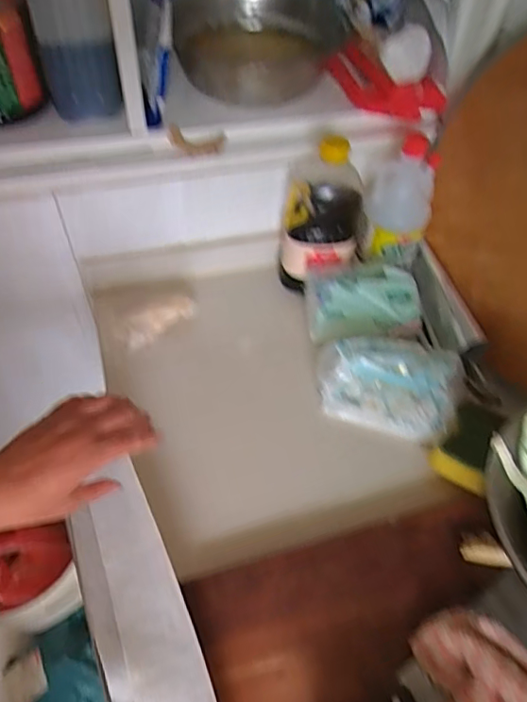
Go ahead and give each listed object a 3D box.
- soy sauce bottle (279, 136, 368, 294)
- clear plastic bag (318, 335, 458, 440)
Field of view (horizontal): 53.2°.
[{"bbox_3d":[0.080,-0.181,0.695,0.104,0.204,0.084,6,52,2],"label":"soy sauce bottle"},{"bbox_3d":[0.146,0.039,0.621,0.166,0.080,0.086,14,53,8],"label":"clear plastic bag"}]

